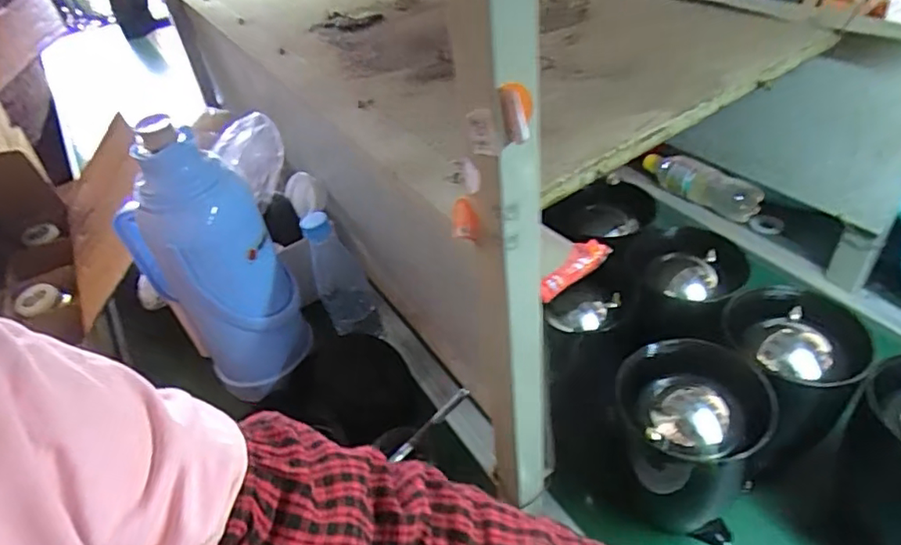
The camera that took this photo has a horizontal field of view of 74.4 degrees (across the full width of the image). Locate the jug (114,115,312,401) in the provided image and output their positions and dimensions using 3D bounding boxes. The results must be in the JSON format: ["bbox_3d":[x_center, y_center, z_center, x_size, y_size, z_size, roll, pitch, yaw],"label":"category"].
[{"bbox_3d":[-0.282,-0.007,0.715,0.151,0.341,0.127,-27,43,-22],"label":"jug"}]

